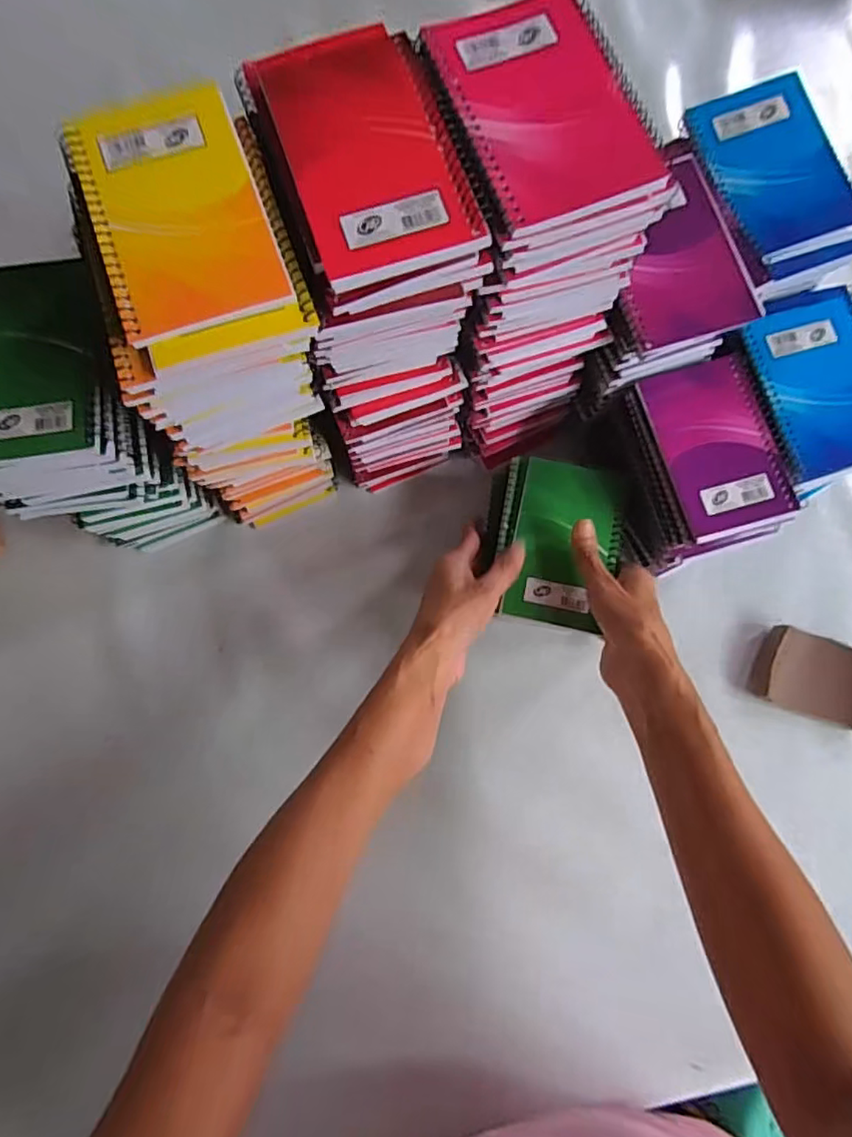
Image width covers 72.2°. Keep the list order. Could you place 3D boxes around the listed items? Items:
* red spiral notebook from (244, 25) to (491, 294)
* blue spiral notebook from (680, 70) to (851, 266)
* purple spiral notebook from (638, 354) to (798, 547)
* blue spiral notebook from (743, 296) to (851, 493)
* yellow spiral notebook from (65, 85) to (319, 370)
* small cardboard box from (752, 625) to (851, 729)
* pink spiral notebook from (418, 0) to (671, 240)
[{"bbox_3d":[-0.032,-0.213,0.296,0.078,0.013,0.144,-20,77,-3],"label":"red spiral notebook"},{"bbox_3d":[0.248,-0.284,0.414,0.089,0.013,0.140,-15,77,-2],"label":"blue spiral notebook"},{"bbox_3d":[0.218,-0.092,0.441,0.083,0.019,0.135,-14,76,-3],"label":"purple spiral notebook"},{"bbox_3d":[0.305,-0.136,0.442,0.097,0.012,0.138,-12,76,-2],"label":"blue spiral notebook"},{"bbox_3d":[-0.119,-0.174,0.294,0.088,0.013,0.143,-18,79,-5],"label":"yellow spiral notebook"},{"bbox_3d":[0.327,0.091,0.489,0.091,0.021,0.064,18,78,5],"label":"small cardboard box"},{"bbox_3d":[0.061,-0.237,0.299,0.091,0.013,0.129,-21,77,-3],"label":"pink spiral notebook"}]

